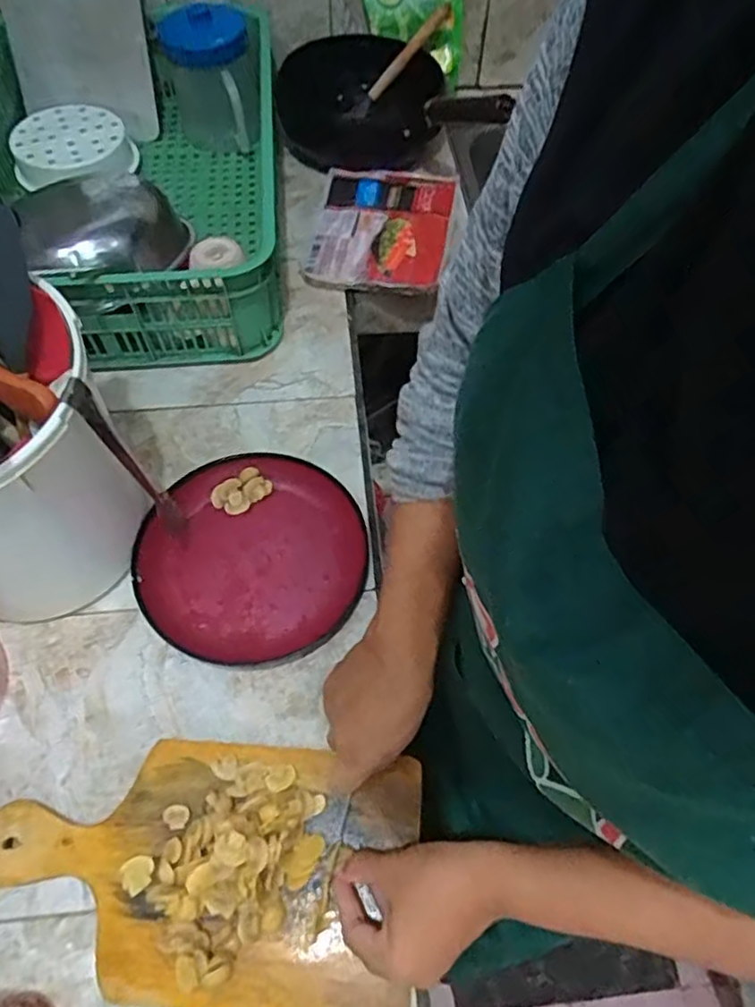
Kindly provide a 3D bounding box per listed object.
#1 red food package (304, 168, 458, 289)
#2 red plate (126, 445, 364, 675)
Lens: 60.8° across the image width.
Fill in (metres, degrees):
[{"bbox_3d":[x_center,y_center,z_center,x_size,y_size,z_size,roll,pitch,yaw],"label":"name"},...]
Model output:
[{"bbox_3d":[0.008,-0.395,0.916,0.184,0.026,0.262,10,59,5],"label":"red food package"},{"bbox_3d":[-0.121,0.049,0.646,0.210,0.031,0.224,0,59,-1],"label":"red plate"}]

